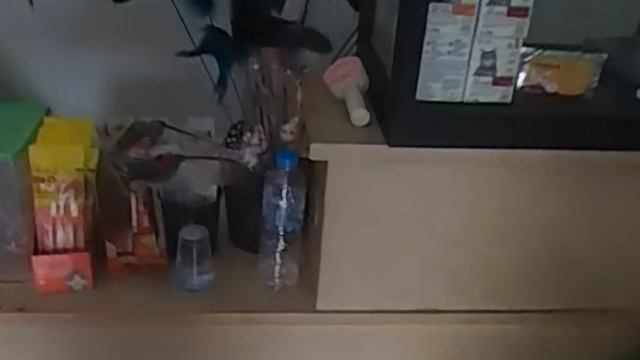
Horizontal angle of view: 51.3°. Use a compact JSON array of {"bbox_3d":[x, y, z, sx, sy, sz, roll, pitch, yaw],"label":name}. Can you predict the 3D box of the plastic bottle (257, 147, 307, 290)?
[{"bbox_3d":[-0.058,0.059,1.018,0.062,0.247,0.061,1,30,-5],"label":"plastic bottle"}]

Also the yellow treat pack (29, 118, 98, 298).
[{"bbox_3d":[-0.377,0.036,0.986,0.095,0.231,0.111,-4,31,-14],"label":"yellow treat pack"}]

